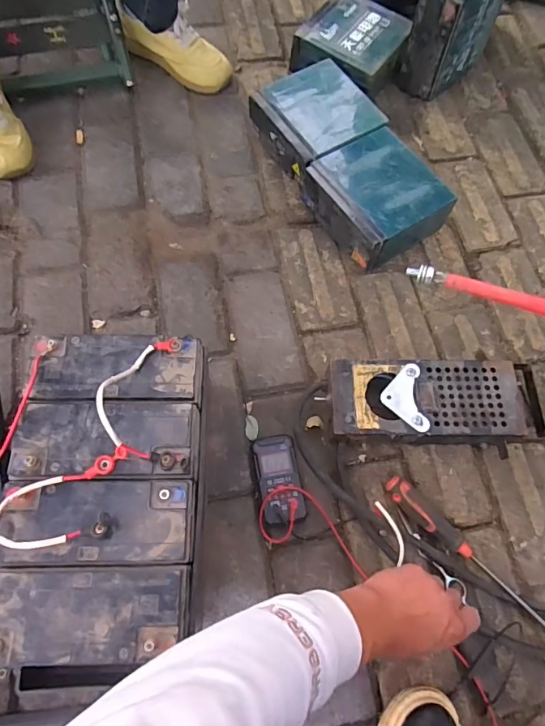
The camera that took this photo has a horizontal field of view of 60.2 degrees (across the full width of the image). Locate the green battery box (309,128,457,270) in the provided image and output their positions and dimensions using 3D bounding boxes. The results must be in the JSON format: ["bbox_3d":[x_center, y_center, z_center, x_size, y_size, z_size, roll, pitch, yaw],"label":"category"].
[{"bbox_3d":[0.167,-0.262,0.764,0.170,0.090,0.182,-31,73,-13],"label":"green battery box"}]

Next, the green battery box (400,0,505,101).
[{"bbox_3d":[0.324,-0.605,0.851,0.155,0.192,0.093,-42,76,-16],"label":"green battery box"}]

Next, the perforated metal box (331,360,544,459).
[{"bbox_3d":[0.220,0.058,0.648,0.297,0.067,0.117,2,69,-4],"label":"perforated metal box"}]

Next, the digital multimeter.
[{"bbox_3d":[0.010,0.153,0.618,0.054,0.031,0.110,-9,70,-8],"label":"digital multimeter"}]

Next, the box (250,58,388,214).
[{"bbox_3d":[0.078,-0.411,0.817,0.171,0.075,0.190,-29,73,-12],"label":"box"}]

